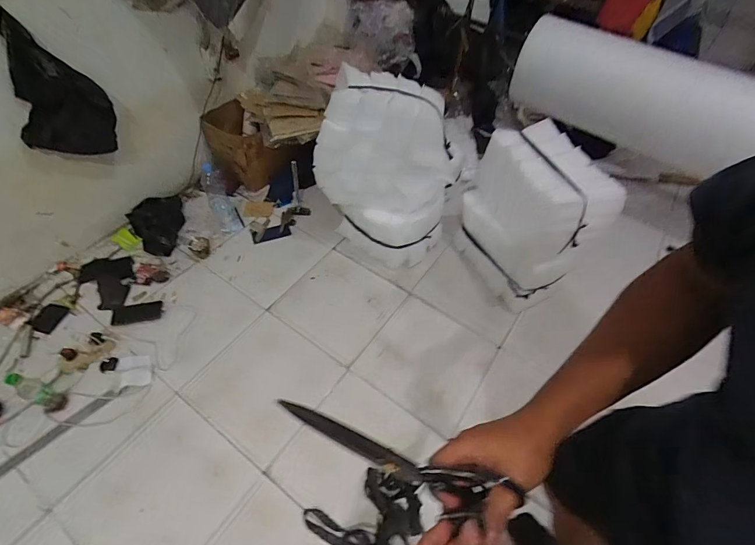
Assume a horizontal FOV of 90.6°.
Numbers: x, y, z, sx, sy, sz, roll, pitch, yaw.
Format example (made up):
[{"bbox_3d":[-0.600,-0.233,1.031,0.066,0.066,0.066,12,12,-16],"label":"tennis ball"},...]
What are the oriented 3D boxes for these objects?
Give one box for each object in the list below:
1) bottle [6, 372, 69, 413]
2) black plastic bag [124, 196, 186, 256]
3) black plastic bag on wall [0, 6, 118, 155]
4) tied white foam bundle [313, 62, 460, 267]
[{"bbox_3d":[-0.990,0.345,1.082,0.061,0.212,0.057,3,52,-4],"label":"bottle"},{"bbox_3d":[-0.926,-0.217,1.600,0.218,0.081,0.321,-27,59,-24],"label":"black plastic bag"},{"bbox_3d":[-1.032,-0.568,1.194,0.029,0.418,0.265,37,58,23],"label":"black plastic bag on wall"},{"bbox_3d":[0.045,-0.359,1.419,0.454,0.626,0.273,14,52,8],"label":"tied white foam bundle"}]

